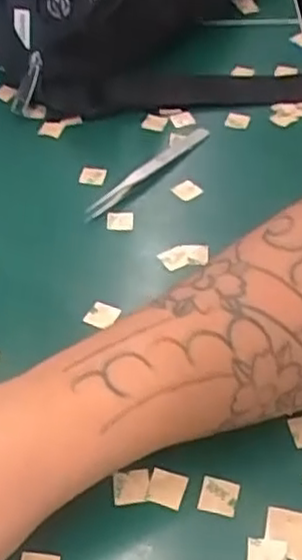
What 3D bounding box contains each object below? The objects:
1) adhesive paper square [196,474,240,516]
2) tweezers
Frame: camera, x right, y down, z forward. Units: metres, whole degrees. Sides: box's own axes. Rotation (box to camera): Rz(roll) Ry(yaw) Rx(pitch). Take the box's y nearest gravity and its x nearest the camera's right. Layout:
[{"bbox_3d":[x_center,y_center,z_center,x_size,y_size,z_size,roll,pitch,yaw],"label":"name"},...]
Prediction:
[{"bbox_3d":[0.029,0.091,0.298,0.016,0.004,0.015,10,58,11],"label":"adhesive paper square"},{"bbox_3d":[0.000,-0.071,0.448,0.012,0.013,0.118,28,55,27],"label":"tweezers"}]

